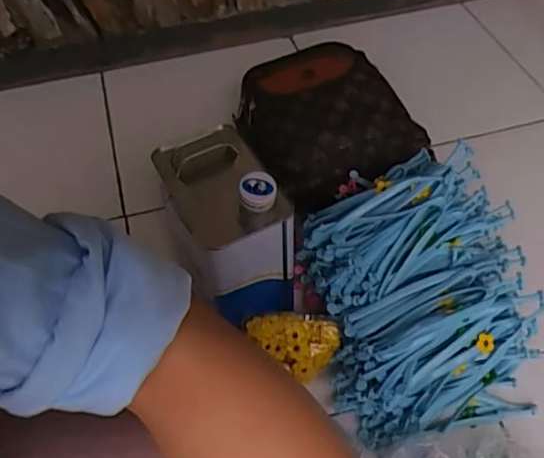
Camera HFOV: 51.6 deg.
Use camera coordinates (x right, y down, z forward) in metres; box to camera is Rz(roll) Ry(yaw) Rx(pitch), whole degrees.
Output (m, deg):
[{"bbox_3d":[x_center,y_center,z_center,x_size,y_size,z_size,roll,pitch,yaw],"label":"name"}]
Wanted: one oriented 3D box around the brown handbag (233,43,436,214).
[{"bbox_3d":[0.070,-0.186,0.879,0.264,0.120,0.313,-21,54,-14],"label":"brown handbag"}]

